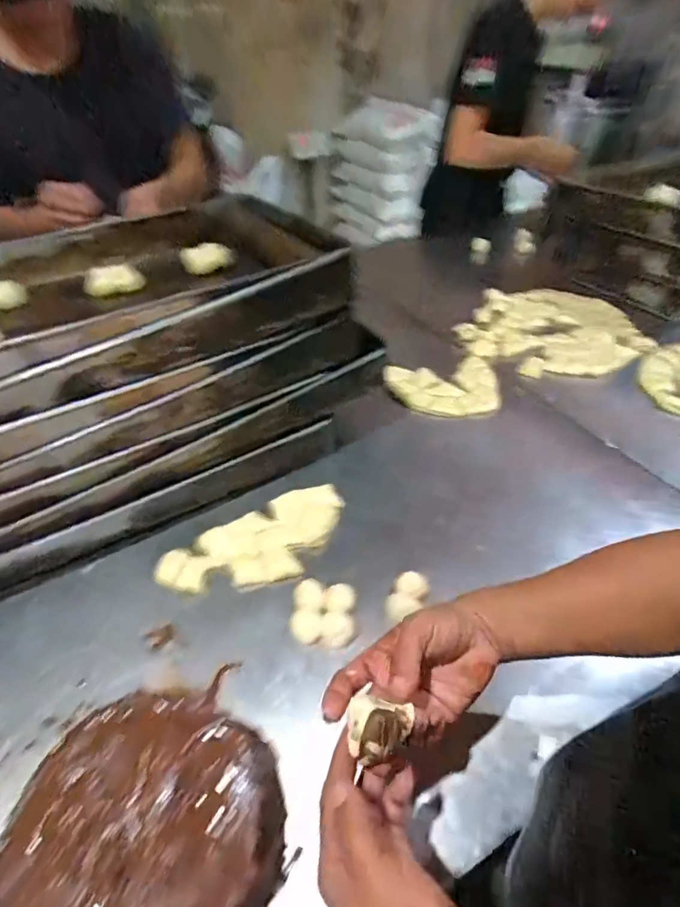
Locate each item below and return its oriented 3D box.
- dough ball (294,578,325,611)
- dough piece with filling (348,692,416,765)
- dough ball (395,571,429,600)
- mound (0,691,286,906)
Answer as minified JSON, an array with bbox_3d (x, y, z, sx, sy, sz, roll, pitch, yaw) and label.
[{"bbox_3d":[-0.035,0.161,0.536,0.035,0.020,0.035,-1,45,1],"label":"dough ball"},{"bbox_3d":[0.024,0.180,0.309,0.039,0.022,0.038,-1,45,1],"label":"dough piece with filling"},{"bbox_3d":[0.082,0.151,0.539,0.036,0.018,0.032,12,46,13],"label":"dough ball"},{"bbox_3d":[-0.145,0.293,0.368,0.194,0.069,0.187,8,46,10],"label":"mound"}]

